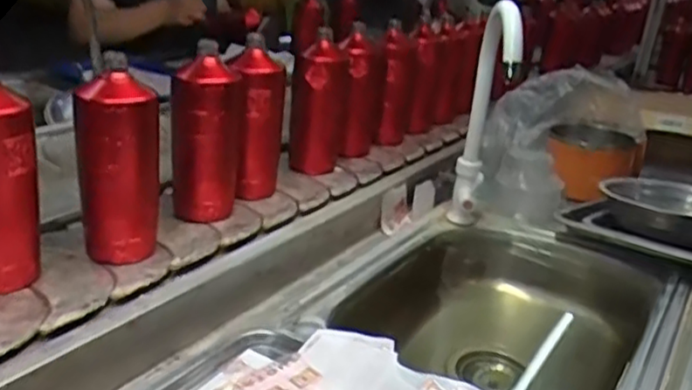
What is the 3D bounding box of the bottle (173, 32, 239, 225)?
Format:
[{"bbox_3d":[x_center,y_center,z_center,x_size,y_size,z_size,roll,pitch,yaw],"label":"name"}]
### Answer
[{"bbox_3d":[-0.168,-0.075,0.824,0.075,0.192,0.061,0,26,-15],"label":"bottle"}]

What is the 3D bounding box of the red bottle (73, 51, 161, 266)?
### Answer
[{"bbox_3d":[-0.235,-0.030,0.715,0.063,0.188,0.067,21,29,27],"label":"red bottle"}]

